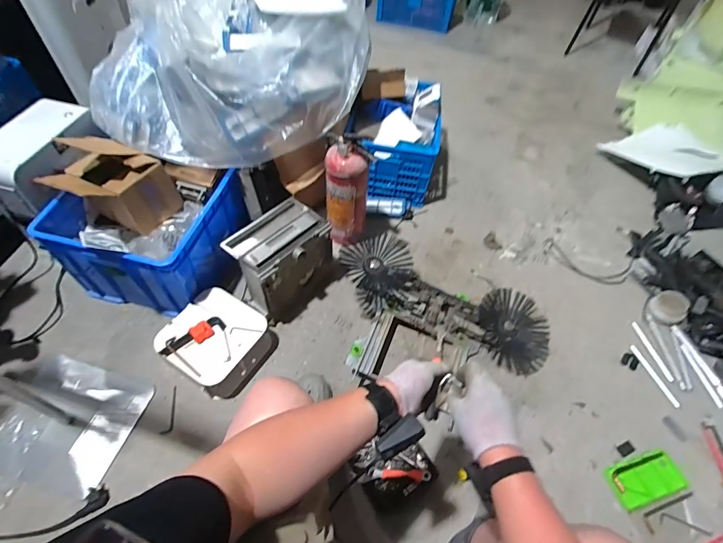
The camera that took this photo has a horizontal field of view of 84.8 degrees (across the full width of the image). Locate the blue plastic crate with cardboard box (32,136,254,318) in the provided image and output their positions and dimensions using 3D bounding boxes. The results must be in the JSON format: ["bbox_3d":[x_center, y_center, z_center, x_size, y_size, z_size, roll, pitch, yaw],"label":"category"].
[{"bbox_3d":[-0.628,-0.131,1.228,0.472,0.396,0.413,15,54,7],"label":"blue plastic crate with cardboard box"}]

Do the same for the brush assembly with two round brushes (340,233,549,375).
[{"bbox_3d":[0.258,0.095,1.225,0.680,0.199,0.199,19,55,10],"label":"brush assembly with two round brushes"}]

